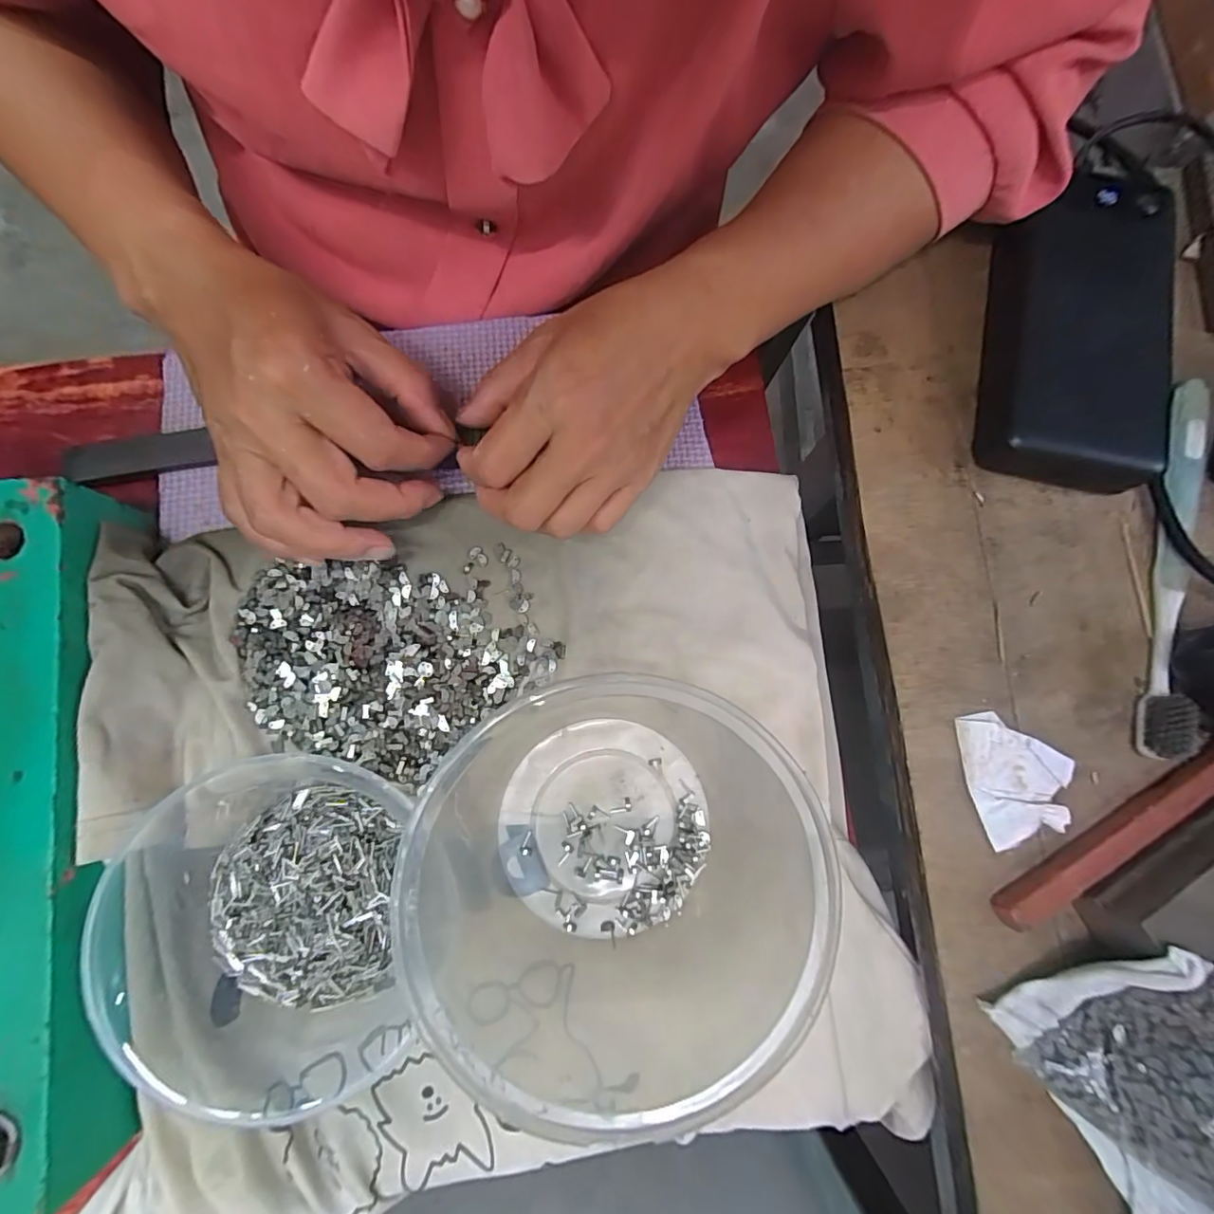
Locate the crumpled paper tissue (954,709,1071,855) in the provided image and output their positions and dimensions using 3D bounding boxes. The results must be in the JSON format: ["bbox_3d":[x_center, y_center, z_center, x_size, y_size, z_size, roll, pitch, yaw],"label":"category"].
[{"bbox_3d":[0.173,0.071,0.226,0.038,0.009,0.052,-14,81,-5],"label":"crumpled paper tissue"}]

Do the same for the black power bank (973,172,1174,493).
[{"bbox_3d":[0.222,-0.132,0.254,0.072,0.025,0.147,11,79,-1],"label":"black power bank"}]

